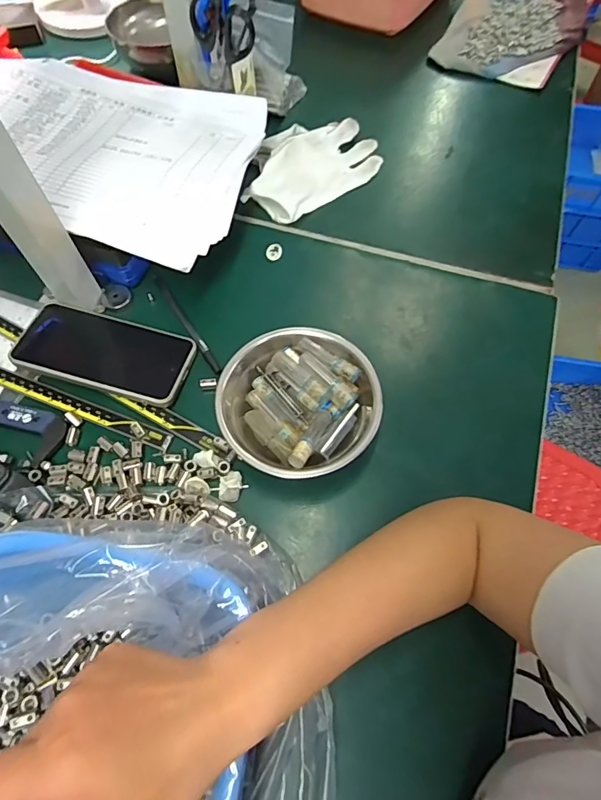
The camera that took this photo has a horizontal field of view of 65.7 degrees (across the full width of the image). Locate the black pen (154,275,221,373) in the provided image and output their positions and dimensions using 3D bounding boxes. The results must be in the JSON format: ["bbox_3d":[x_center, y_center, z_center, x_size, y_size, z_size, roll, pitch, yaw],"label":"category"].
[{"bbox_3d":[-0.109,-0.075,0.443,0.008,0.005,0.126,-30,68,-14],"label":"black pen"}]

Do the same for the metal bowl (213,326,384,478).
[{"bbox_3d":[-0.002,0.004,0.391,0.127,0.051,0.121,0,64,0],"label":"metal bowl"}]

